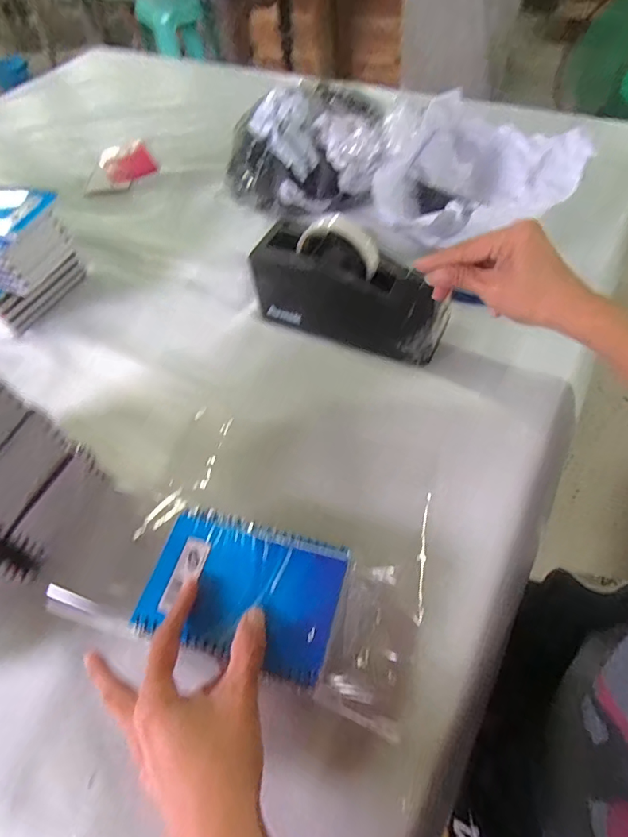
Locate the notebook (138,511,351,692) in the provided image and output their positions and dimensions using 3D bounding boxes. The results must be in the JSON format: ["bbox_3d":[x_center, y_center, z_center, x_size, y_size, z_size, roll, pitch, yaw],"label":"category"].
[{"bbox_3d":[-0.049,0.115,0.321,0.131,0.008,0.090,12,57,12],"label":"notebook"}]

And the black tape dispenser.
[{"bbox_3d":[0.039,-0.137,0.490,0.207,0.116,0.065,20,59,17],"label":"black tape dispenser"}]

